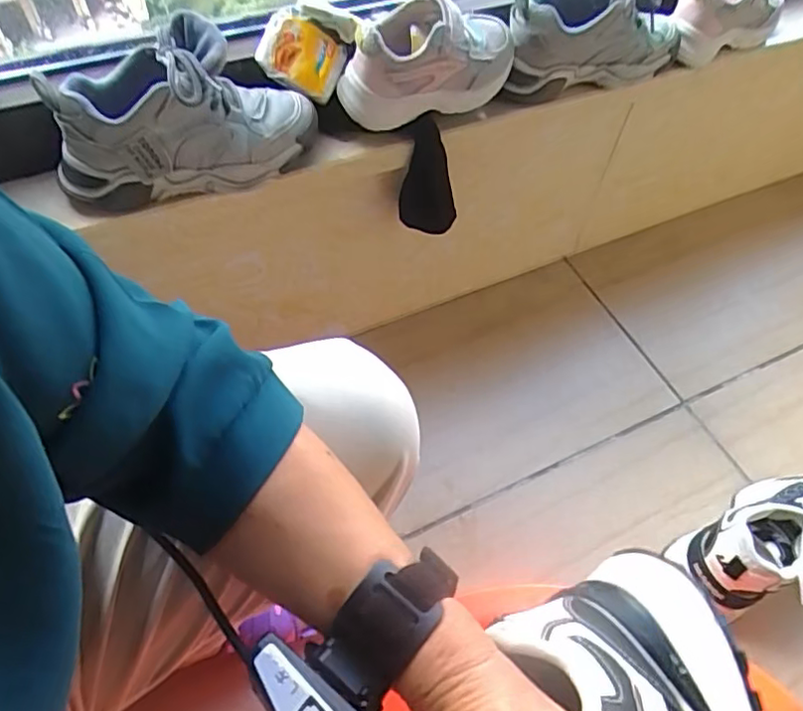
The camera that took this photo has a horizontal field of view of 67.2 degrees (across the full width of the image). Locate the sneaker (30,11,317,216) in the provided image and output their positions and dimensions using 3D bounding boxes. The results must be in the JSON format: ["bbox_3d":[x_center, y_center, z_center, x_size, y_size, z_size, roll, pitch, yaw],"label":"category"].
[{"bbox_3d":[-0.180,-0.201,0.505,0.209,0.105,0.093,-7,57,-8],"label":"sneaker"}]

